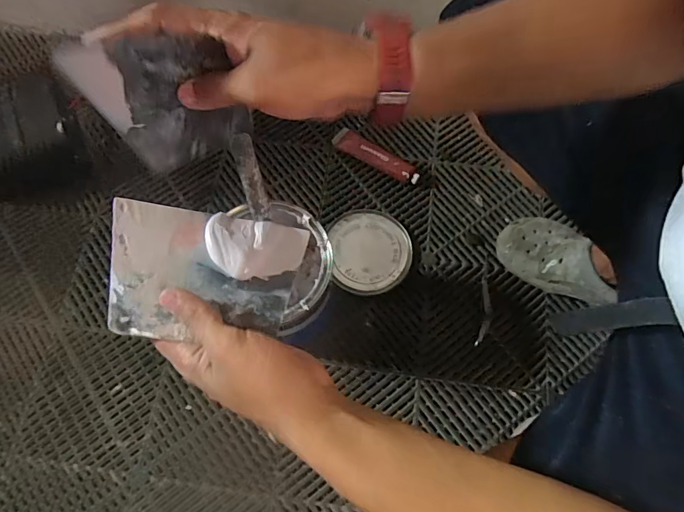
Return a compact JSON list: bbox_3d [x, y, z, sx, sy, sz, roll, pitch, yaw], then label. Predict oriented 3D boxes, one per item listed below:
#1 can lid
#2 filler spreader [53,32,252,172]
[{"bbox_3d":[0.051,-0.012,0.768,0.137,0.019,0.153,-2,70,-6],"label":"can lid"},{"bbox_3d":[-0.128,-0.113,0.336,0.099,0.128,0.011,-16,70,-7],"label":"filler spreader"}]

